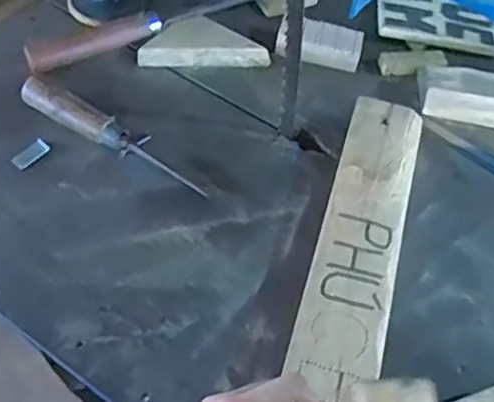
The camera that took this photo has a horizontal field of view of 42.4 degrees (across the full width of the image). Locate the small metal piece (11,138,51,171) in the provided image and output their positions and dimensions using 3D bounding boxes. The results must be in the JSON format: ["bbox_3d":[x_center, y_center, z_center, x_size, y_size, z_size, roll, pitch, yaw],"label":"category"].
[{"bbox_3d":[-0.212,-0.045,0.626,0.016,0.007,0.038,33,57,17],"label":"small metal piece"}]

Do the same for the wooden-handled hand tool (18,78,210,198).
[{"bbox_3d":[-0.131,-0.069,0.635,0.205,0.034,0.031,23,55,11],"label":"wooden-handled hand tool"}]

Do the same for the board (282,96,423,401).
[{"bbox_3d":[0.094,0.056,0.546,0.076,0.022,0.388,15,54,5],"label":"board"}]

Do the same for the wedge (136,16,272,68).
[{"bbox_3d":[-0.049,-0.179,0.723,0.143,0.027,0.050,-1,54,-7],"label":"wedge"}]

